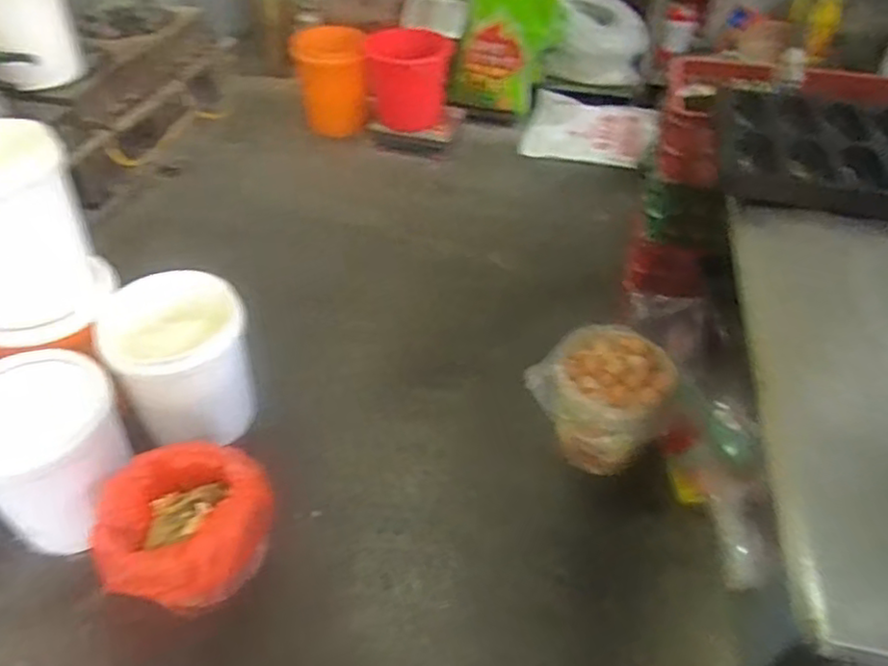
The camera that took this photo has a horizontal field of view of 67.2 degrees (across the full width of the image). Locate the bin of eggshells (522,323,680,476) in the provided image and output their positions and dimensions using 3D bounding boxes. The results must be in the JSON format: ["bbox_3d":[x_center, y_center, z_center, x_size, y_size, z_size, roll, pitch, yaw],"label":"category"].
[{"bbox_3d":[0.395,0.158,1.646,0.286,0.252,0.287,0,43,0],"label":"bin of eggshells"}]

